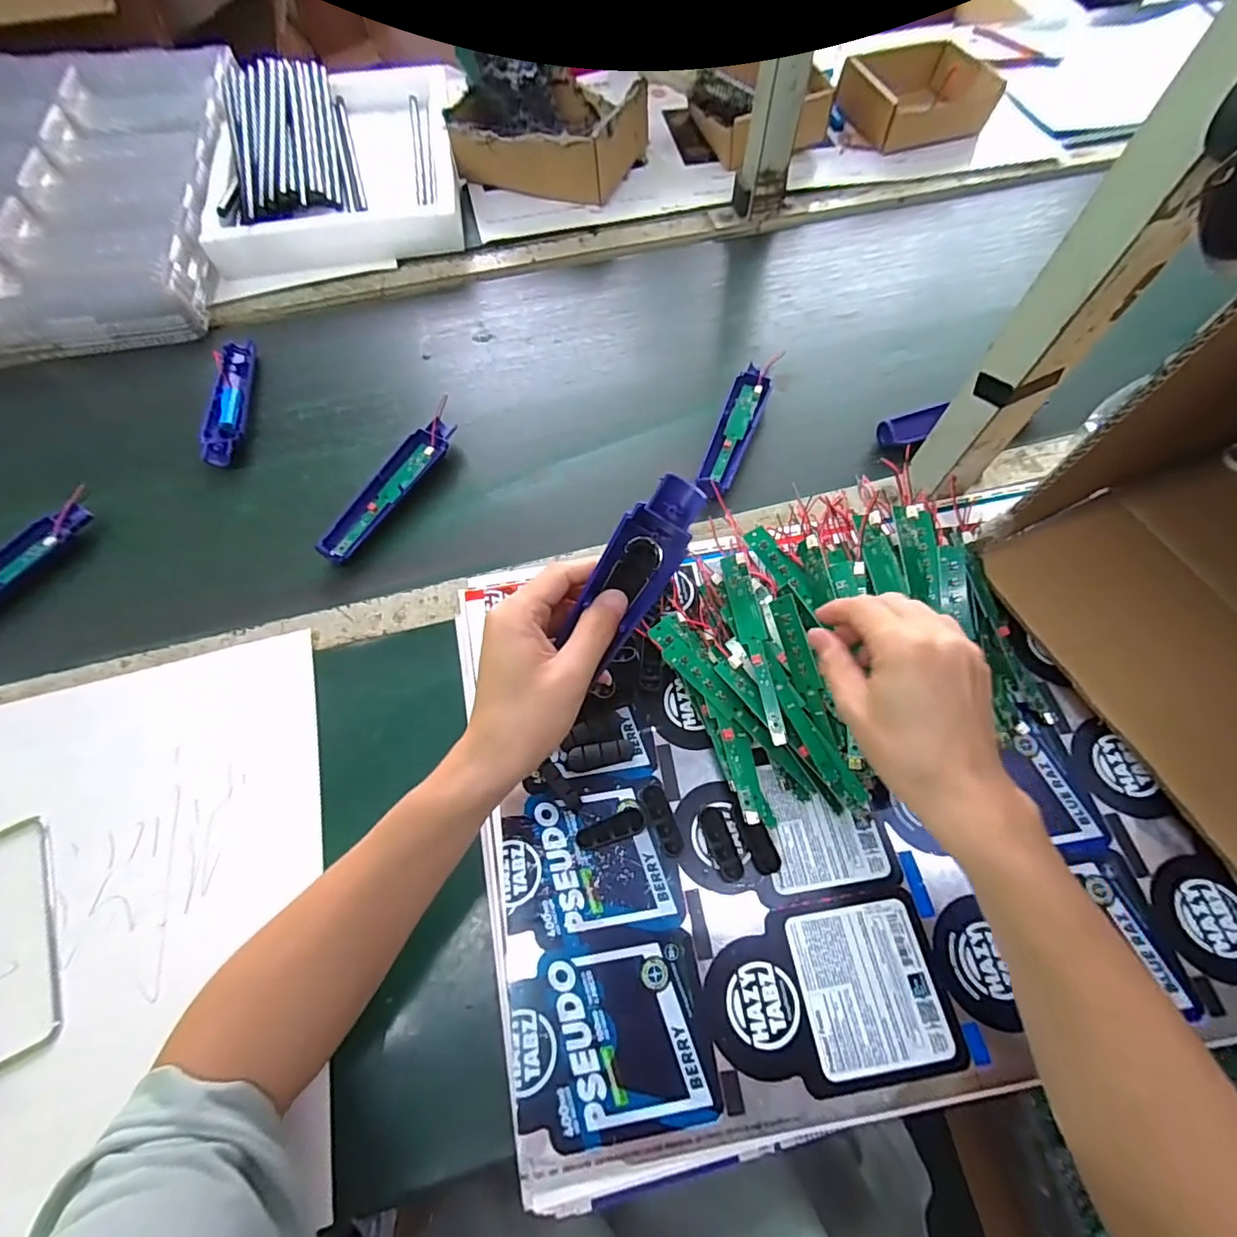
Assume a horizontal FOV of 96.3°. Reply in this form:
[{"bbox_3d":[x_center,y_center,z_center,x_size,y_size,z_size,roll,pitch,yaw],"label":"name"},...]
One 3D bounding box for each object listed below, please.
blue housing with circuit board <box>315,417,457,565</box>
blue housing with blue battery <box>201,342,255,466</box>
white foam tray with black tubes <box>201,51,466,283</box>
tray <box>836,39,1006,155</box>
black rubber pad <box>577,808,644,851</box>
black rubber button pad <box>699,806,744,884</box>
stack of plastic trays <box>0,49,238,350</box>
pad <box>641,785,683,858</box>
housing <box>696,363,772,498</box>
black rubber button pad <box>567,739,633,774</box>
[{"bbox_3d":[-0.212,-0.120,0.512,0.034,0.020,0.167,29,68,13],"label":"blue housing with circuit board"},{"bbox_3d":[-0.393,-0.220,0.561,0.031,0.016,0.170,-9,65,-4],"label":"blue housing with blue battery"},{"bbox_3d":[-0.353,-0.592,0.714,0.294,0.062,0.386,-10,65,-4],"label":"white foam tray with black tubes"},{"bbox_3d":[0.407,-0.724,0.765,0.186,0.061,0.156,-24,67,-11],"label":"tray"},{"bbox_3d":[-0.006,0.143,0.376,0.045,0.009,0.016,-18,66,-8],"label":"black rubber pad"},{"bbox_3d":[0.068,0.150,0.369,0.016,0.007,0.047,-20,66,-9],"label":"black rubber button pad"},{"bbox_3d":[-0.720,-0.556,0.693,0.441,0.058,0.643,-8,65,-3],"label":"stack of plastic trays"},{"bbox_3d":[0.030,0.137,0.375,0.015,0.008,0.047,-18,66,-8],"label":"pad"},{"bbox_3d":[0.113,-0.180,0.541,0.038,0.022,0.160,18,66,9],"label":"housing"},{"bbox_3d":[-0.013,0.098,0.396,0.047,0.011,0.016,-12,65,-5],"label":"black rubber button pad"}]

